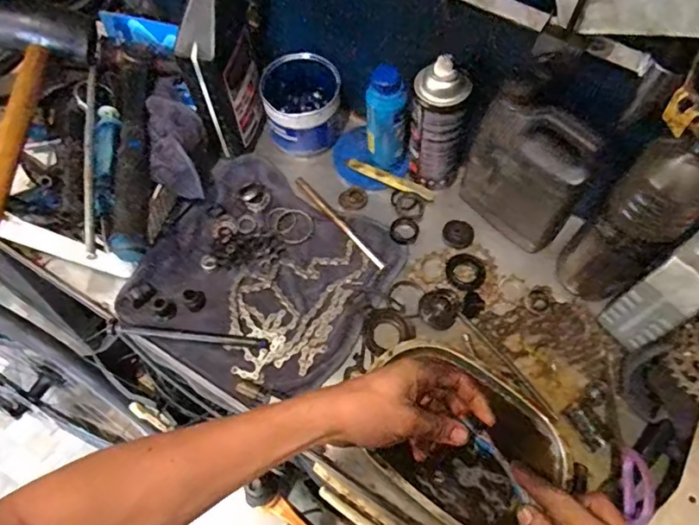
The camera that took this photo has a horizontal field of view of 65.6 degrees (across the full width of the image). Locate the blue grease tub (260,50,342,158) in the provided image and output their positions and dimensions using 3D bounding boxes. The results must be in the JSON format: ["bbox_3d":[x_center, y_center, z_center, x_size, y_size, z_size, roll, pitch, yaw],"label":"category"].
[{"bbox_3d":[-0.062,-0.209,0.726,0.095,0.095,0.096,0,62,1],"label":"blue grease tub"}]

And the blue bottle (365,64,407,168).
[{"bbox_3d":[0.043,-0.173,0.655,0.039,0.141,0.036,0,62,1],"label":"blue bottle"}]

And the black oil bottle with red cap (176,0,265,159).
[{"bbox_3d":[-0.150,-0.231,0.641,0.058,0.241,0.088,11,63,7],"label":"black oil bottle with red cap"}]

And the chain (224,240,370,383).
[{"bbox_3d":[-0.073,0.047,0.636,0.127,0.008,0.194,24,65,13],"label":"chain"}]

